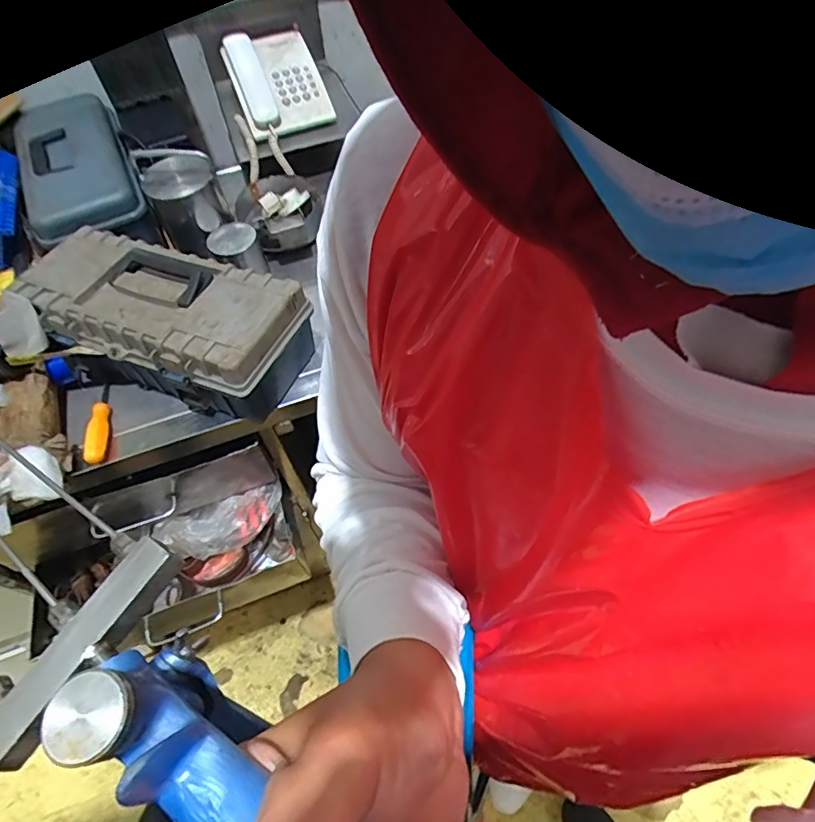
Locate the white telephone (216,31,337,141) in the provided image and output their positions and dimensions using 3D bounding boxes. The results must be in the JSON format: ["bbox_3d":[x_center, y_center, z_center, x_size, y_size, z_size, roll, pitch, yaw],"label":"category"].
[{"bbox_3d":[-0.224,-0.562,0.881,0.144,0.044,0.193,-19,81,-17],"label":"white telephone"}]

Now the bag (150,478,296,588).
[{"bbox_3d":[-0.280,0.208,0.824,0.204,0.145,0.101,-32,61,-15],"label":"bag"}]

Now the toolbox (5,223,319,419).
[{"bbox_3d":[-0.303,-0.114,0.651,0.338,0.121,0.161,20,62,15],"label":"toolbox"}]

